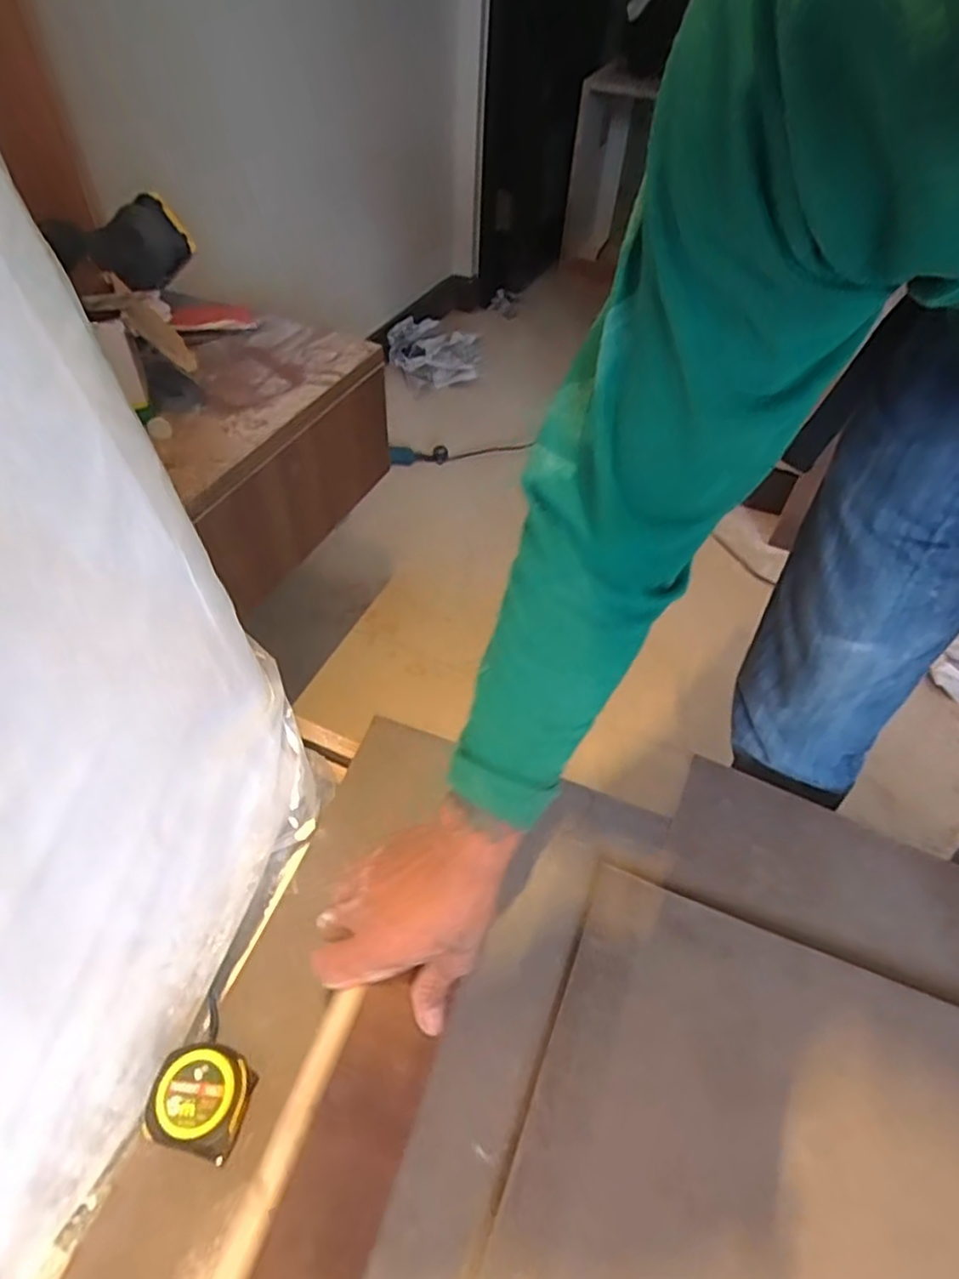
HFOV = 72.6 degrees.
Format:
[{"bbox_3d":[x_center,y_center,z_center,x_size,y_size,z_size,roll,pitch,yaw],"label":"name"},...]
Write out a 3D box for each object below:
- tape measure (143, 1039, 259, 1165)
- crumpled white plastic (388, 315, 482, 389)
[{"bbox_3d":[-0.196,0.320,0.460,0.065,0.039,0.060,13,50,8],"label":"tape measure"},{"bbox_3d":[-0.116,-0.740,1.679,0.180,0.116,0.186,-29,57,-25],"label":"crumpled white plastic"}]

